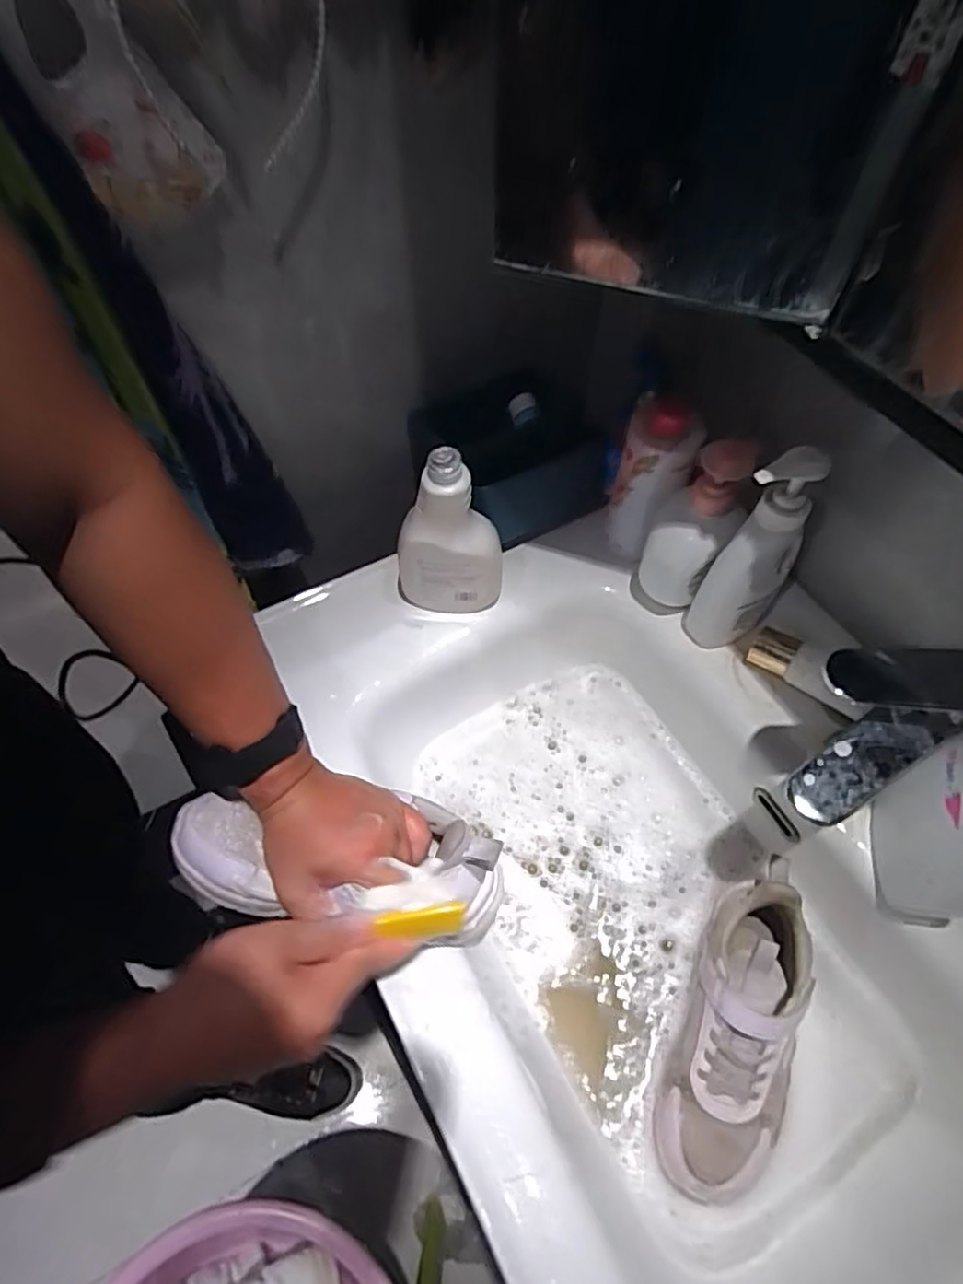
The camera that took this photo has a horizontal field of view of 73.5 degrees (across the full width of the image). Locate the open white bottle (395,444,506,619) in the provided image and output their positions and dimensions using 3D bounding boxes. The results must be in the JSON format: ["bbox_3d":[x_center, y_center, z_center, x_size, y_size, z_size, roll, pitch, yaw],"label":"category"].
[{"bbox_3d":[-0.031,-0.091,0.572,0.094,0.176,0.044,-4,59,-2],"label":"open white bottle"}]

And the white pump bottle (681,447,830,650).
[{"bbox_3d":[0.229,-0.068,0.536,0.066,0.217,0.043,30,64,17],"label":"white pump bottle"}]

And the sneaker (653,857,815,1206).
[{"bbox_3d":[0.205,0.296,0.507,0.083,0.076,0.243,19,61,12],"label":"sneaker"}]

